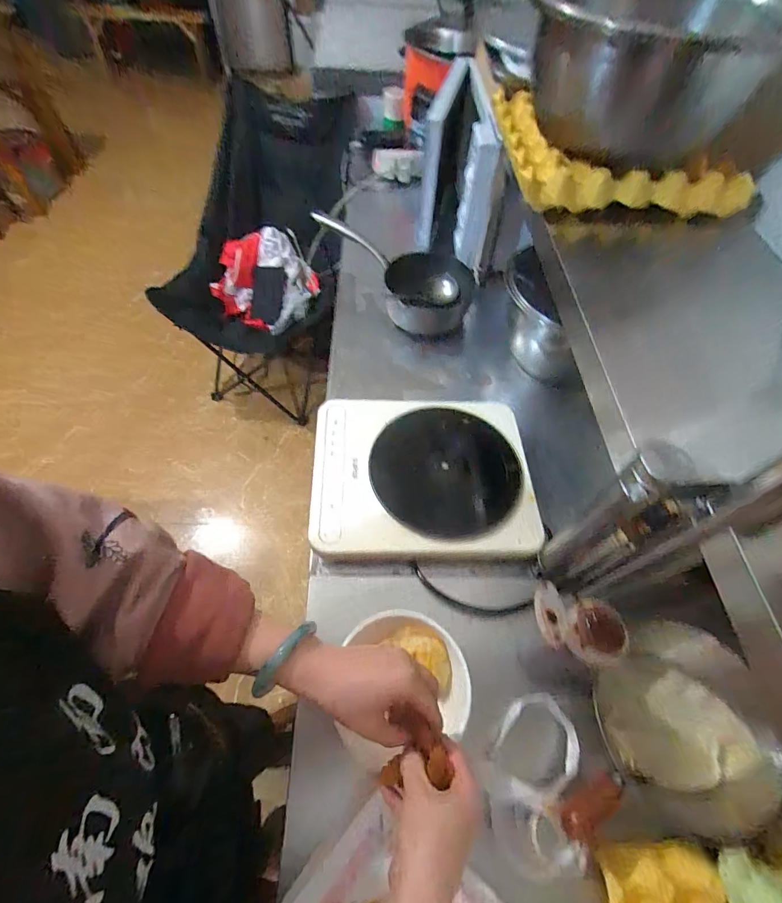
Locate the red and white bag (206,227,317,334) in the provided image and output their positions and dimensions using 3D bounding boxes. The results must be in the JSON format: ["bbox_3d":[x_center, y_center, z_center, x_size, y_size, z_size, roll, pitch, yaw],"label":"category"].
[{"bbox_3d":[-0.419,-0.576,1.426,0.371,0.195,0.292,33,62,16],"label":"red and white bag"}]

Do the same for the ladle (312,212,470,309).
[{"bbox_3d":[-0.003,-0.383,0.863,0.347,0.129,0.074,21,58,-9],"label":"ladle"}]

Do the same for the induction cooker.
[{"bbox_3d":[0.044,0.028,0.589,0.302,0.038,0.242,0,58,-3],"label":"induction cooker"}]

